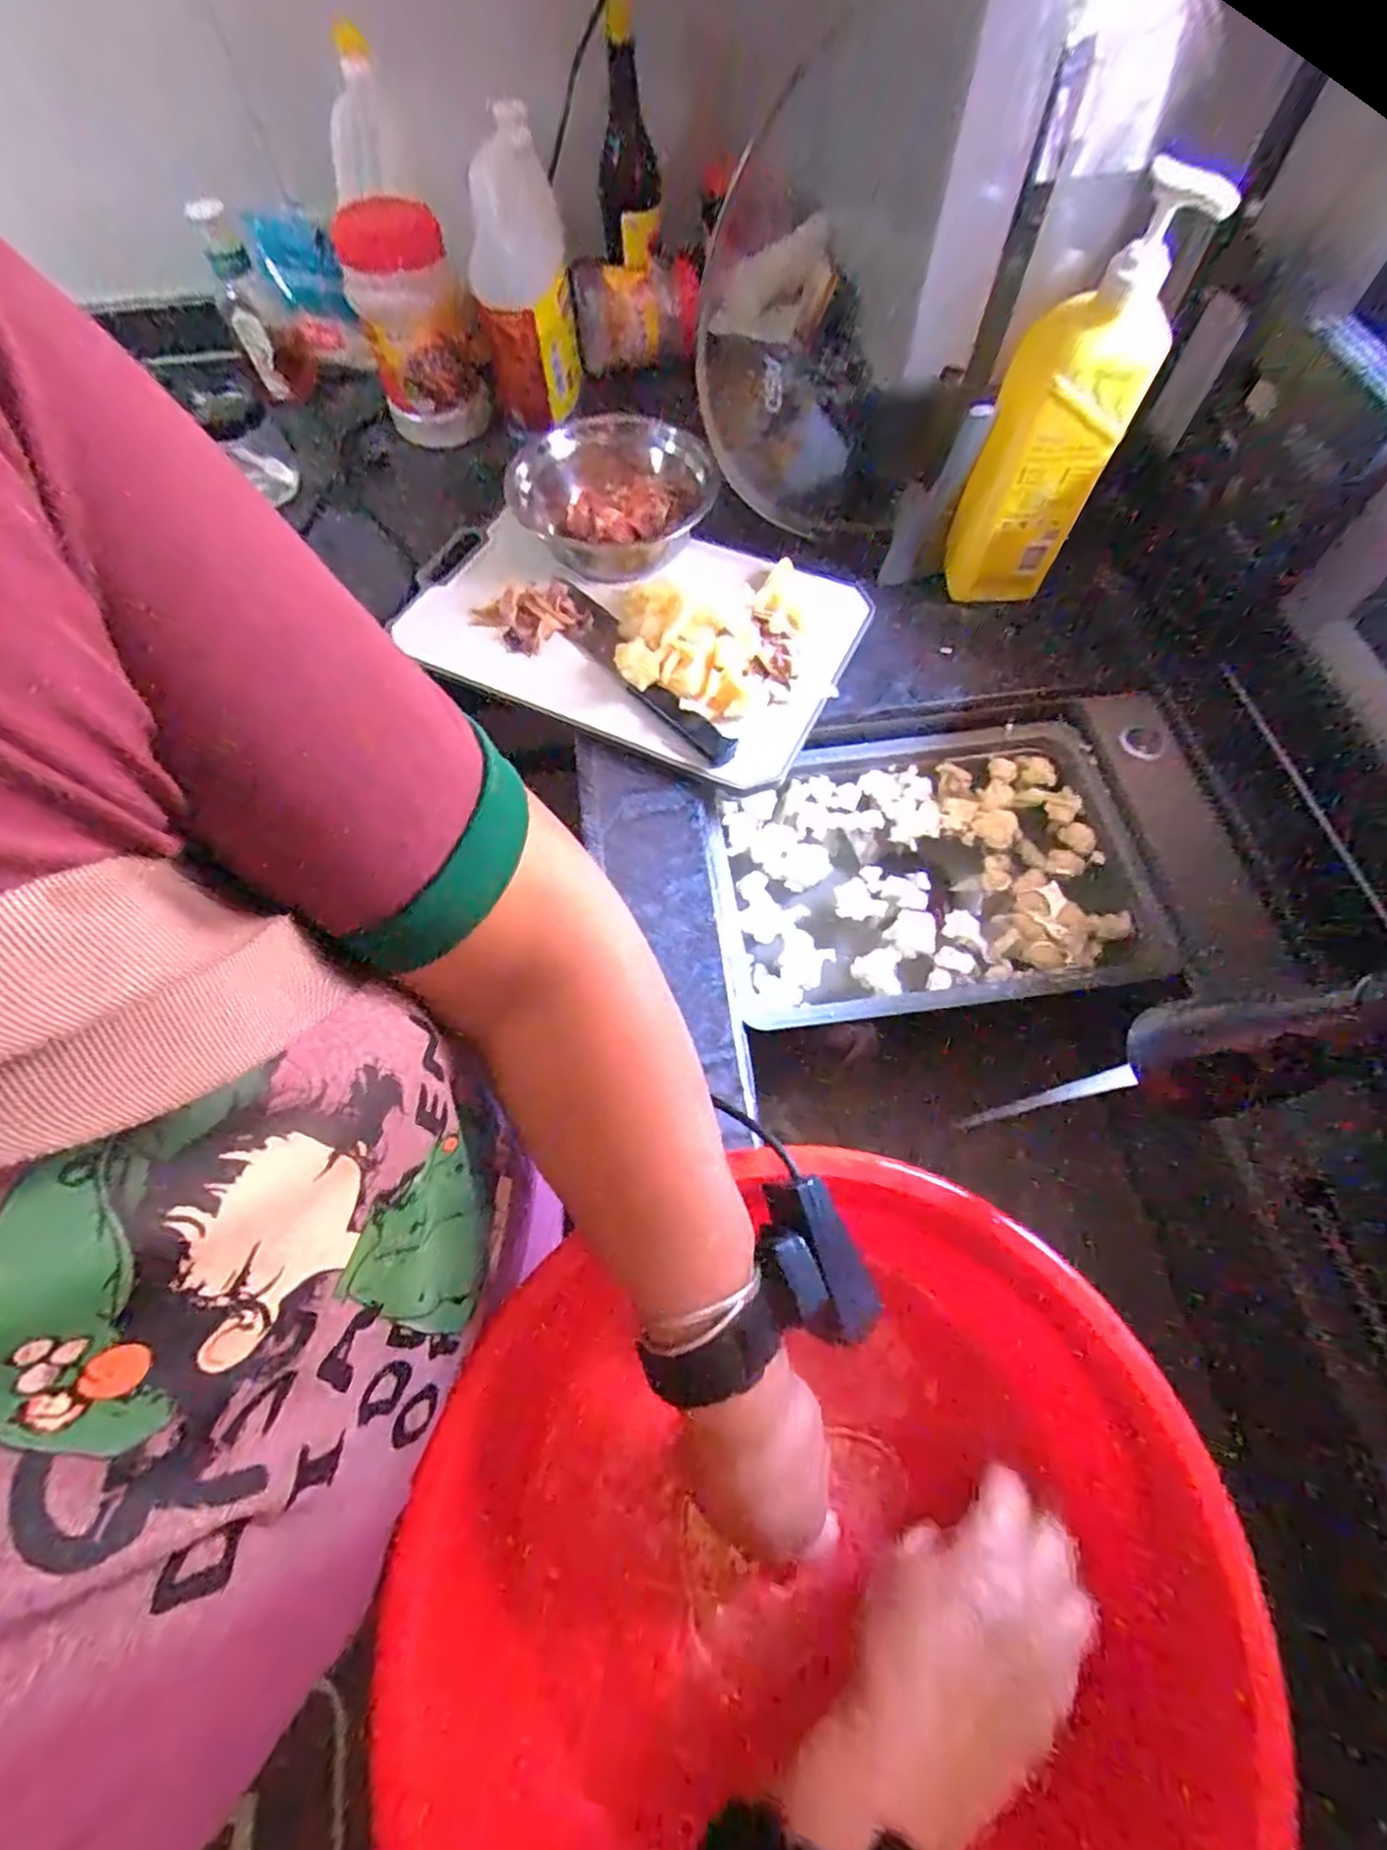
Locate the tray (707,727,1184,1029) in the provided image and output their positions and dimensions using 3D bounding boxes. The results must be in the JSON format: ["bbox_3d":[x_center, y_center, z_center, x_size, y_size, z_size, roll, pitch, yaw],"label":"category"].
[{"bbox_3d":[0.191,-0.045,0.560,0.337,0.034,0.234,-6,66,-1],"label":"tray"}]

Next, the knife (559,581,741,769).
[{"bbox_3d":[-0.046,-0.217,0.571,0.052,0.017,0.244,-36,70,-13],"label":"knife"}]

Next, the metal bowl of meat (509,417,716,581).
[{"bbox_3d":[-0.076,-0.394,0.623,0.172,0.065,0.150,12,67,7],"label":"metal bowl of meat"}]

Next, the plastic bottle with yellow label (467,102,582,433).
[{"bbox_3d":[-0.157,-0.580,0.613,0.087,0.194,0.081,-10,66,-3],"label":"plastic bottle with yellow label"}]

